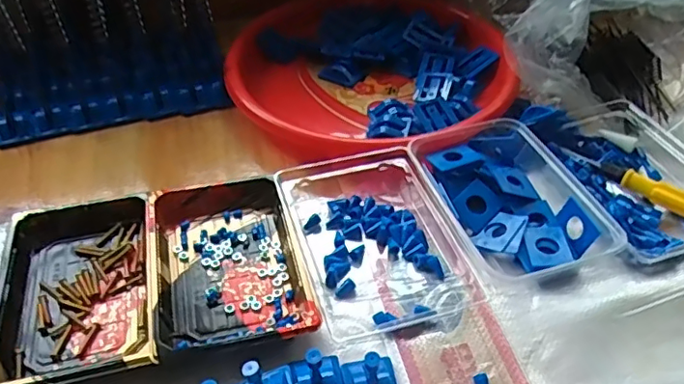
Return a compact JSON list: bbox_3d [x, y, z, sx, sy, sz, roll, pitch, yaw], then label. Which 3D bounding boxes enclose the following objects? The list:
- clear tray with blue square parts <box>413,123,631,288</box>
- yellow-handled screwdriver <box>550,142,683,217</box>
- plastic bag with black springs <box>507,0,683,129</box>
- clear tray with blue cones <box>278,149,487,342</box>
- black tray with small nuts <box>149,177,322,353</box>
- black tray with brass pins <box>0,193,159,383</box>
[{"bbox_3d":[0.135,0.003,0.467,0.119,0.034,0.155,-14,45,-14],"label":"clear tray with blue square parts"},{"bbox_3d":[0.251,-0.012,0.486,0.142,0.019,0.017,32,53,30],"label":"yellow-handled screwdriver"},{"bbox_3d":[0.290,-0.153,0.557,0.186,0.117,0.191,-24,48,-22],"label":"plastic bag with black springs"},{"bbox_3d":[0.022,0.030,0.451,0.113,0.034,0.176,-15,45,-14],"label":"clear tray with blue cones"},{"bbox_3d":[-0.087,0.052,0.431,0.104,0.025,0.158,-13,45,-12],"label":"black tray with small nuts"},{"bbox_3d":[-0.190,0.069,0.417,0.108,0.025,0.160,-11,45,-11],"label":"black tray with brass pins"}]

